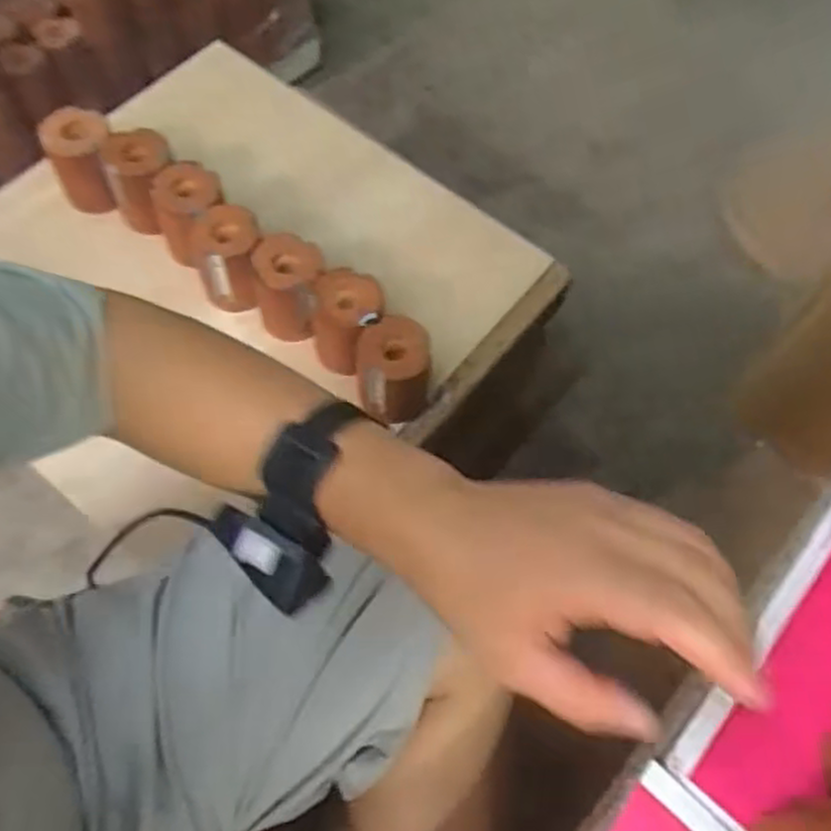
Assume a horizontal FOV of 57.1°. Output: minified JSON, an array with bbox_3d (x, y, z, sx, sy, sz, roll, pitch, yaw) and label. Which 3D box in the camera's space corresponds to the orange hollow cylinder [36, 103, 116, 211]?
[{"bbox_3d":[-0.394,-0.303,0.919,0.078,0.098,0.084,1,64,-3],"label":"orange hollow cylinder"}]

